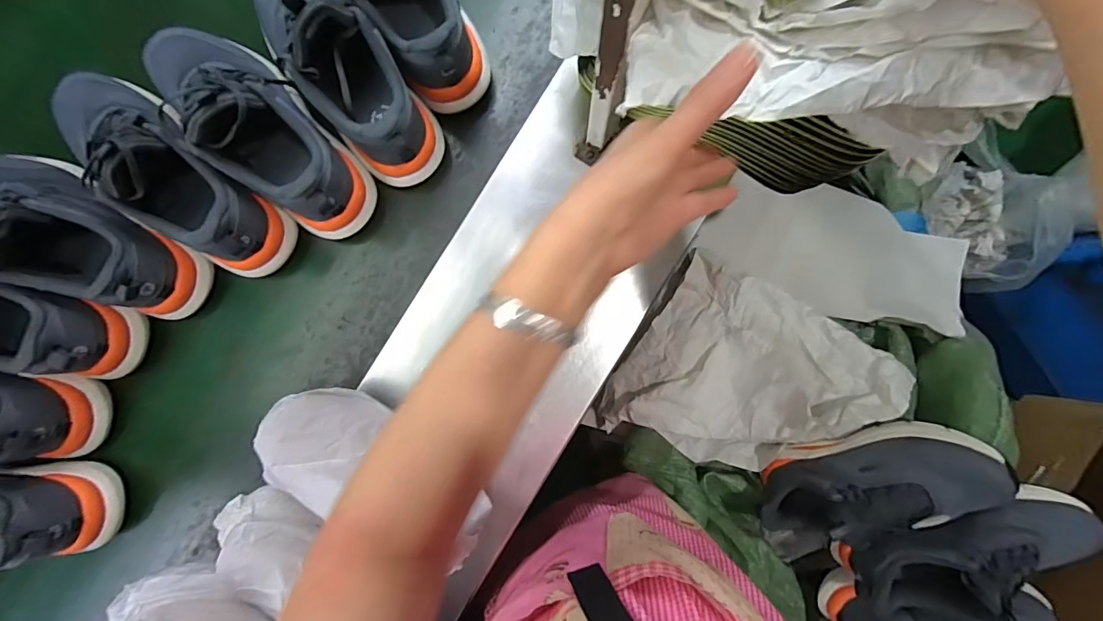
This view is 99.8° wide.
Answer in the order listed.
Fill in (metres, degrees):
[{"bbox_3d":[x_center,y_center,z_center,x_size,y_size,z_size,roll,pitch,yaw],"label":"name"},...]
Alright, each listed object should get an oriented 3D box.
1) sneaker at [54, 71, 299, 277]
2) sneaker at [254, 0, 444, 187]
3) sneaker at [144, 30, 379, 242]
[{"bbox_3d":[-0.409,-0.141,0.481,0.256,0.125,0.108,36,89,2],"label":"sneaker"},{"bbox_3d":[-0.229,-0.268,0.490,0.101,0.141,0.274,-38,88,0],"label":"sneaker"},{"bbox_3d":[-0.315,-0.195,0.486,0.266,0.126,0.104,41,89,2],"label":"sneaker"}]

